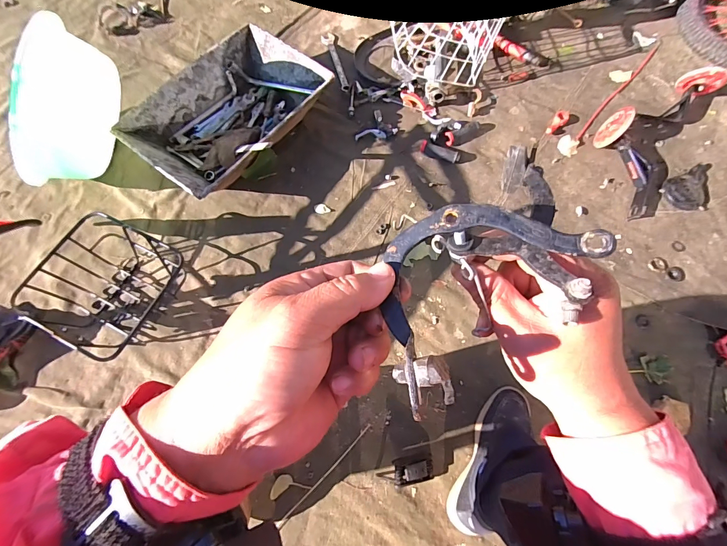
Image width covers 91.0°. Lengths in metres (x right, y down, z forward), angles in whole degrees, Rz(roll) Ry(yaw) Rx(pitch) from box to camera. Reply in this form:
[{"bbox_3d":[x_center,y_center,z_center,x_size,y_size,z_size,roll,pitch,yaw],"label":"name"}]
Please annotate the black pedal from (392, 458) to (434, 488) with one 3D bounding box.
[{"bbox_3d":[0.095,0.373,0.678,0.079,0.039,0.046,-4,71,-2],"label":"black pedal"}]

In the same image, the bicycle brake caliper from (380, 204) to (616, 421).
[{"bbox_3d":[0.061,0.010,0.208,0.137,0.042,0.093,-30,70,12],"label":"bicycle brake caliper"}]

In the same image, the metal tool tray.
[{"bbox_3d":[-0.336,-0.407,0.929,0.298,0.112,0.475,37,74,12],"label":"metal tool tray"}]

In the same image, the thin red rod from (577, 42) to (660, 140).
[{"bbox_3d":[0.747,-0.536,1.041,0.022,0.017,0.476,41,74,13],"label":"thin red rod"}]

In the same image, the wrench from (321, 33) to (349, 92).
[{"bbox_3d":[-0.086,-0.631,1.070,0.041,0.017,0.236,-12,70,-6],"label":"wrench"}]

